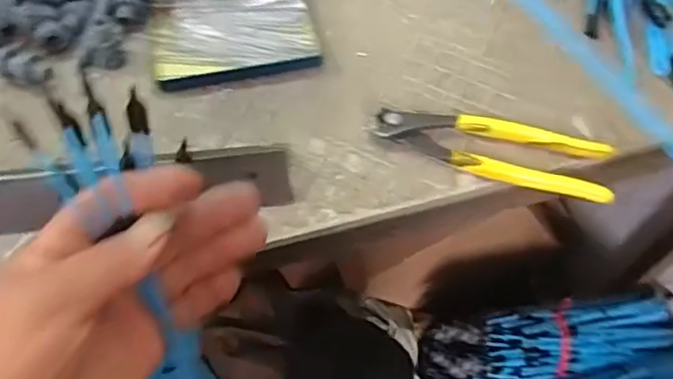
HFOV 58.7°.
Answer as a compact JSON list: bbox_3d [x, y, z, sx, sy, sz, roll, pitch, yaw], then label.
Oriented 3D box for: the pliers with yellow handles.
[{"bbox_3d":[0.109,-0.027,0.419,0.163,0.014,0.045,11,59,4],"label":"pliers with yellow handles"}]

